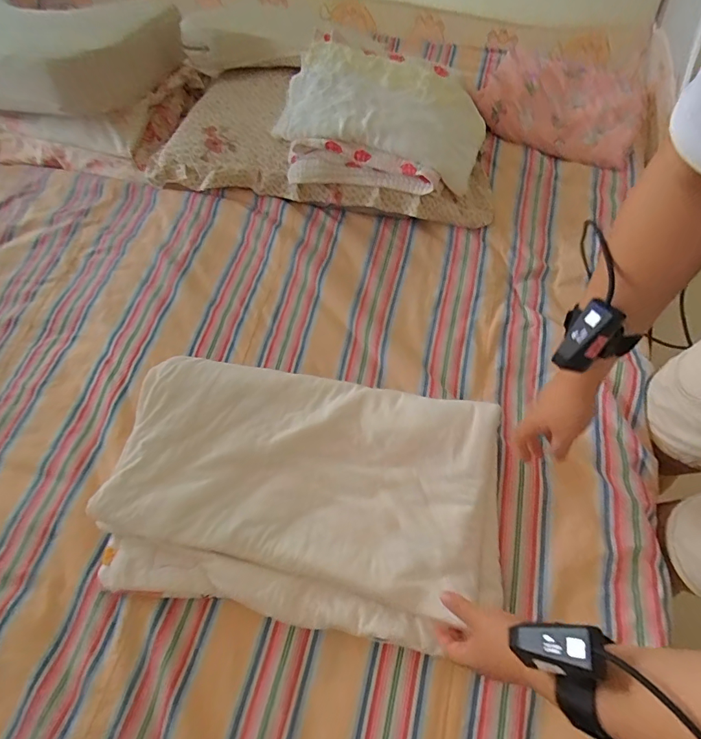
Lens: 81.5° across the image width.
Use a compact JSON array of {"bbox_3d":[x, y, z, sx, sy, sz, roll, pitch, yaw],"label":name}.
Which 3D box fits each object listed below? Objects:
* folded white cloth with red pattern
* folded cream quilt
[{"bbox_3d":[0.069,-0.524,0.821,0.396,0.112,0.334,8,65,7],"label":"folded white cloth with red pattern"},{"bbox_3d":[-0.065,0.160,0.569,0.528,0.062,0.325,7,65,7],"label":"folded cream quilt"}]

